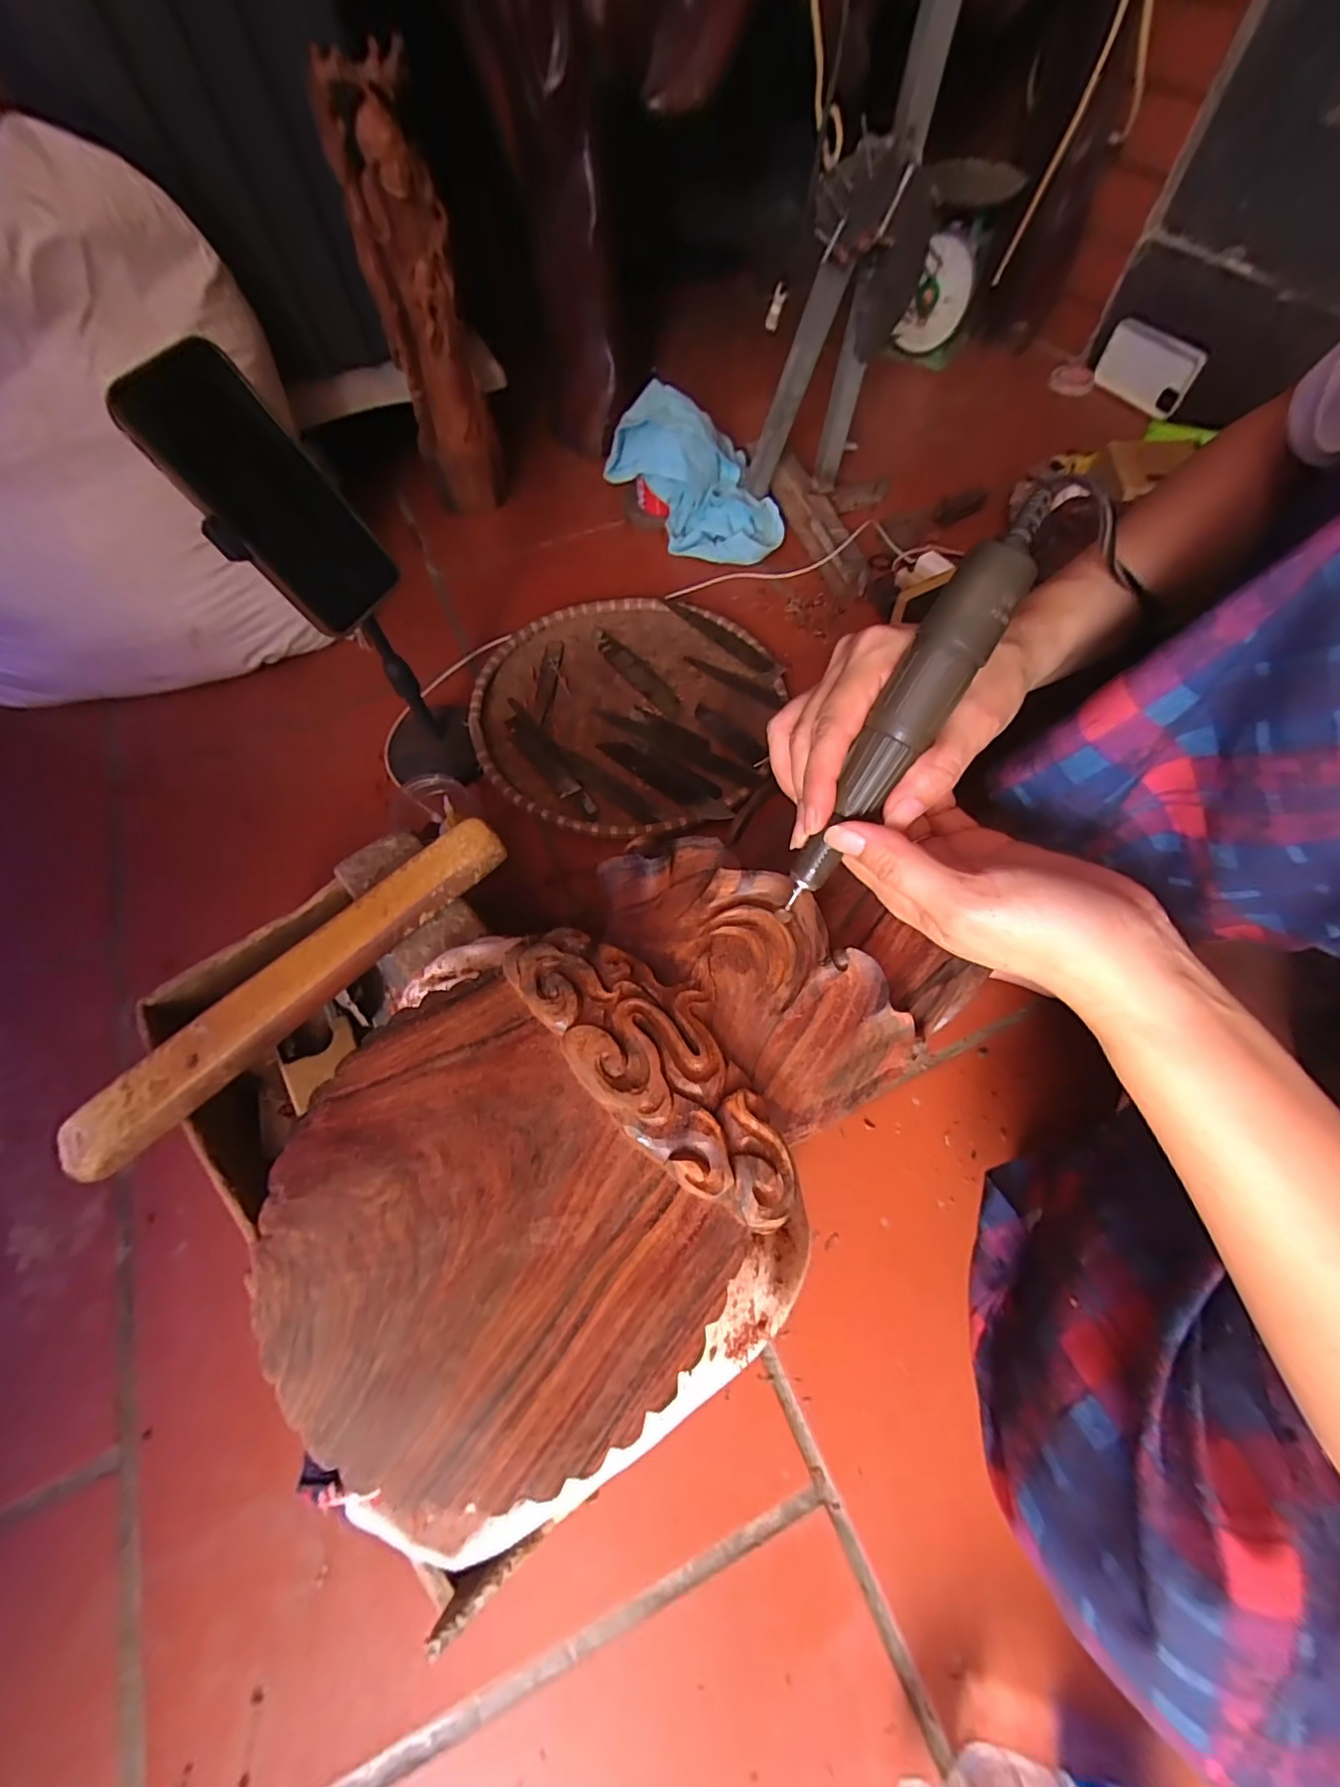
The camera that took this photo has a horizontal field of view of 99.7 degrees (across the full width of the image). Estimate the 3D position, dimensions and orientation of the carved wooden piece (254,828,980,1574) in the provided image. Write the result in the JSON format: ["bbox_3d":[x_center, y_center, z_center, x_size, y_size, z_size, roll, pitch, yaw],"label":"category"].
[{"bbox_3d":[-0.022,0.086,0.242,0.186,0.051,0.269,35,70,17],"label":"carved wooden piece"}]

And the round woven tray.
[{"bbox_3d":[-0.049,-0.207,0.628,0.313,0.031,0.330,-1,64,2],"label":"round woven tray"}]

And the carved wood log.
[{"bbox_3d":[-0.300,-0.702,0.705,0.107,0.366,0.107,-18,64,-8],"label":"carved wood log"}]

